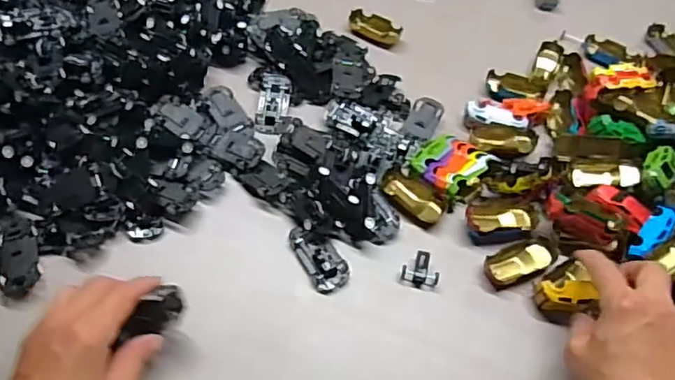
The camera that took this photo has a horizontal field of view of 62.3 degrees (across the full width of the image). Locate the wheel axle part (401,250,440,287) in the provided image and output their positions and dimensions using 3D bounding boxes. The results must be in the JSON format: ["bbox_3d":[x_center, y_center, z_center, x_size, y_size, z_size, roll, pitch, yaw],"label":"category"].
[{"bbox_3d":[0.070,0.066,0.472,0.030,0.015,0.027,9,53,1],"label":"wheel axle part"}]

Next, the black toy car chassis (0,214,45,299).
[{"bbox_3d":[-0.260,0.050,0.458,0.033,0.018,0.072,-14,56,-15],"label":"black toy car chassis"}]

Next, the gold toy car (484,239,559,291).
[{"bbox_3d":[0.158,0.062,0.482,0.063,0.019,0.029,-19,58,-19],"label":"gold toy car"}]

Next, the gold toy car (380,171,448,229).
[{"bbox_3d":[0.068,0.008,0.511,0.063,0.014,0.036,31,56,17],"label":"gold toy car"}]

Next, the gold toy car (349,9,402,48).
[{"bbox_3d":[0.044,-0.190,0.652,0.062,0.014,0.034,29,56,16],"label":"gold toy car"}]

